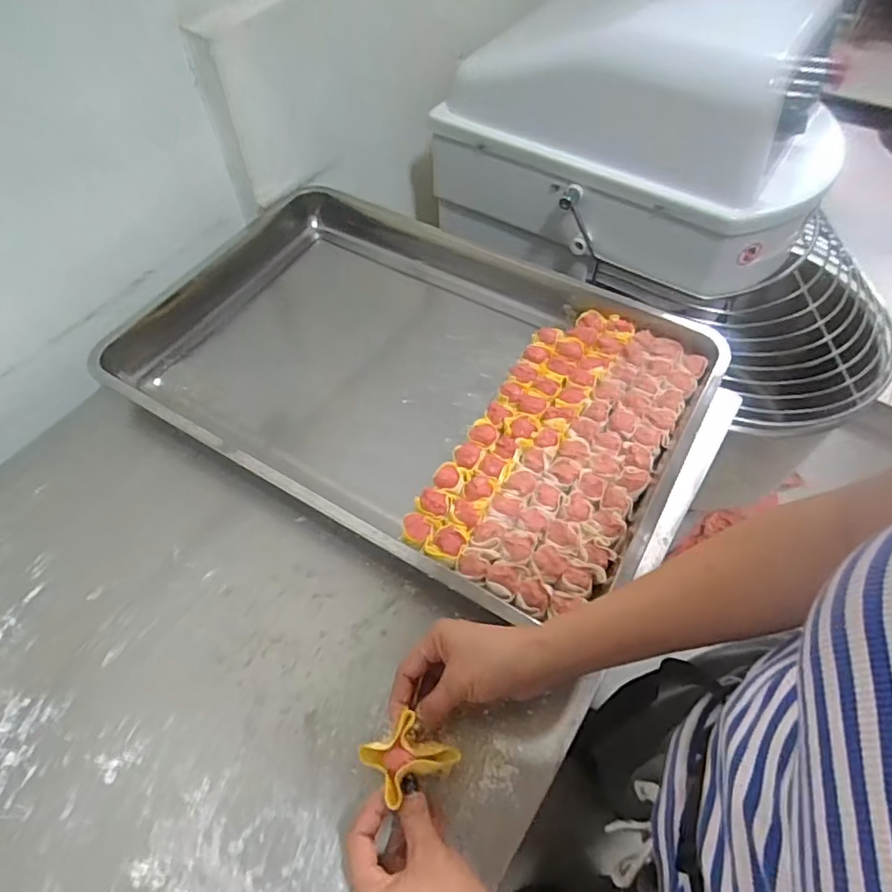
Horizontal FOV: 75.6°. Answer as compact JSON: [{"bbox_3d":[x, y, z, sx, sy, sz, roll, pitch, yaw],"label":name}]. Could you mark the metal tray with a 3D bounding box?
[{"bbox_3d":[-0.048,-0.090,0.649,0.657,0.052,0.403,28,61,18],"label":"metal tray"}]

